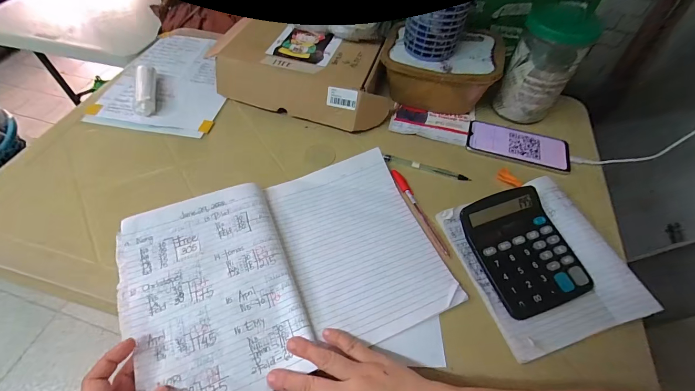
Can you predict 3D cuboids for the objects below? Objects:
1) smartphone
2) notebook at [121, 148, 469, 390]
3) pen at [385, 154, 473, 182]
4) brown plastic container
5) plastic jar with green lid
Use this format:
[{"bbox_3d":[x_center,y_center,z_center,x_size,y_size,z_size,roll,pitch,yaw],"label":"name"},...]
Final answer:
[{"bbox_3d":[0.279,-0.083,0.522,0.157,0.015,0.074,18,56,9],"label":"smartphone"},{"bbox_3d":[-0.064,0.088,0.385,0.360,0.029,0.265,-15,57,-13],"label":"notebook"},{"bbox_3d":[0.123,-0.043,0.495,0.134,0.011,0.014,18,56,9],"label":"pen"},{"bbox_3d":[0.152,-0.217,0.557,0.184,0.098,0.131,7,55,2],"label":"brown plastic container"},{"bbox_3d":[0.307,-0.206,0.507,0.094,0.173,0.089,1,55,-2],"label":"plastic jar with green lid"}]

